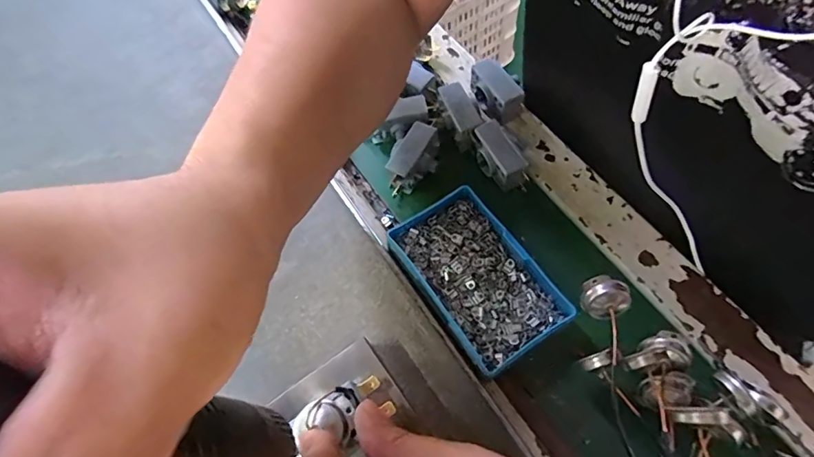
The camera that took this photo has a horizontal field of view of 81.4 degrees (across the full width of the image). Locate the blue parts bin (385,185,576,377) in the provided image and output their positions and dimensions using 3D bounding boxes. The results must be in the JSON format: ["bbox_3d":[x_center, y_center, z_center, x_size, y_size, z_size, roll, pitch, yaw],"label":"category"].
[{"bbox_3d":[0.047,0.031,0.314,0.073,0.026,0.111,-32,66,-17],"label":"blue parts bin"}]

